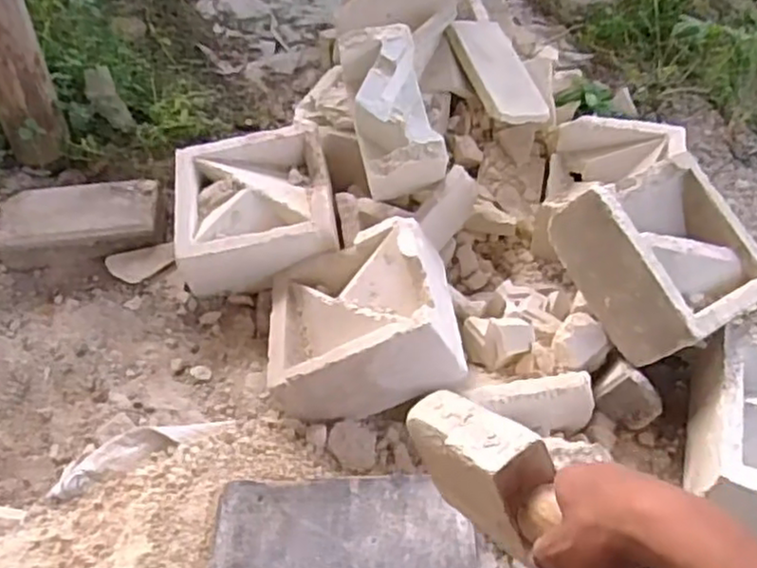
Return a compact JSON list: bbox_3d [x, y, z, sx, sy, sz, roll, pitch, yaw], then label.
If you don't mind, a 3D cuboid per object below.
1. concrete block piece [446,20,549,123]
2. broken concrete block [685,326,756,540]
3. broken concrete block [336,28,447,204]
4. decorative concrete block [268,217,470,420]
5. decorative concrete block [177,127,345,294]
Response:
[{"bbox_3d":[0.185,-0.328,1.075,0.106,0.025,0.201,-13,64,-26],"label":"concrete block piece"},{"bbox_3d":[0.399,0.158,0.747,0.103,0.090,0.209,15,52,12],"label":"broken concrete block"},{"bbox_3d":[0.020,-0.228,0.925,0.103,0.090,0.212,-11,78,-9],"label":"broken concrete block"},{"bbox_3d":[-0.022,0.041,0.826,0.208,0.098,0.215,-22,41,14],"label":"decorative concrete block"},{"bbox_3d":[-0.165,-0.101,0.947,0.202,0.107,0.210,-6,51,-5],"label":"decorative concrete block"}]

